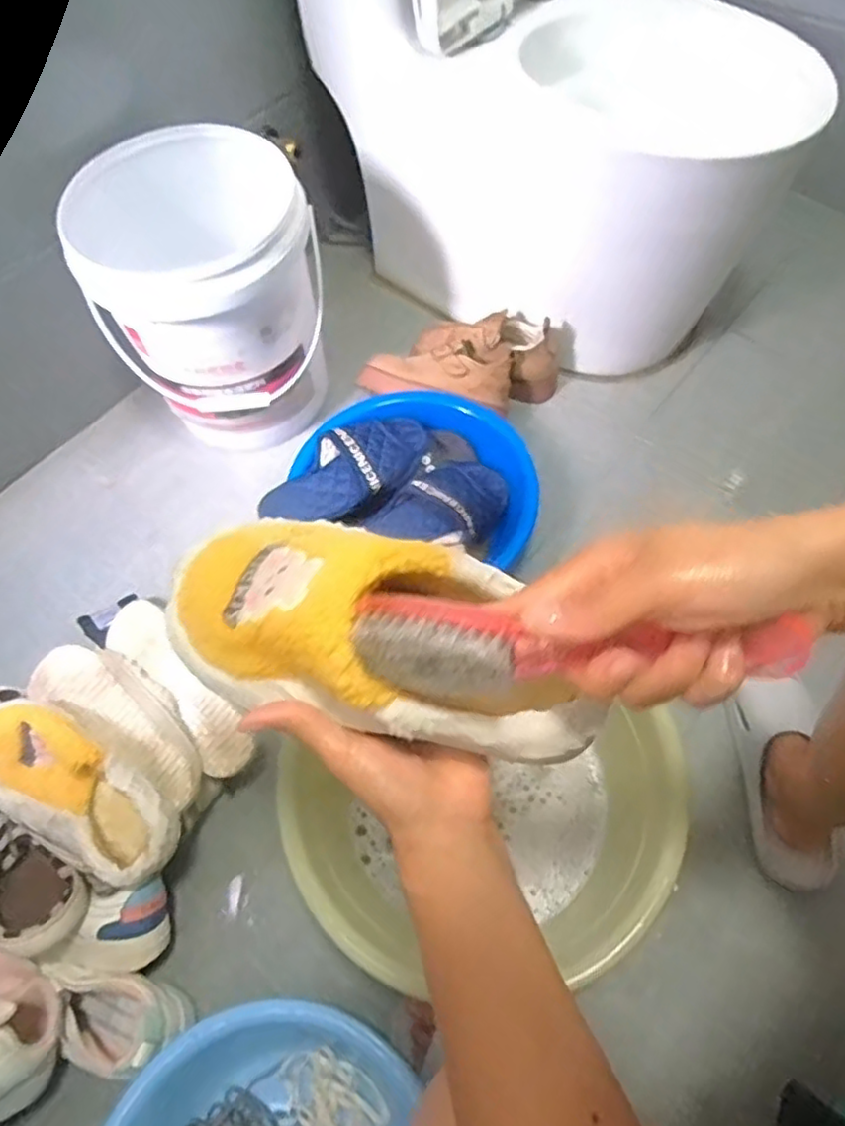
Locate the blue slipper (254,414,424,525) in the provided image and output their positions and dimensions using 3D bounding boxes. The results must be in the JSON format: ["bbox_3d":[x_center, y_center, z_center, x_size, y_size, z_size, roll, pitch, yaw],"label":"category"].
[{"bbox_3d":[-0.105,-0.126,0.920,0.264,0.059,0.115,-31,65,-13],"label":"blue slipper"}]

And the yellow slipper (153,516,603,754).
[{"bbox_3d":[-0.025,0.031,0.341,0.236,0.067,0.104,18,61,13],"label":"yellow slipper"}]

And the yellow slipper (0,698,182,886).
[{"bbox_3d":[-0.376,0.229,0.682,0.259,0.072,0.107,28,67,17],"label":"yellow slipper"}]

